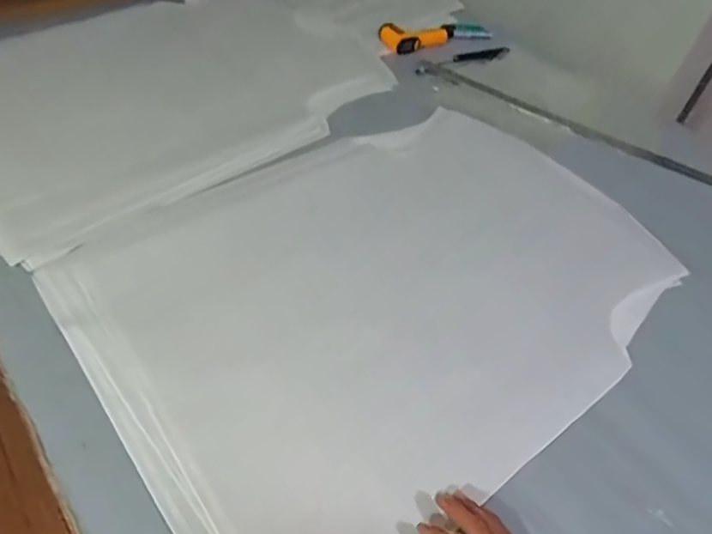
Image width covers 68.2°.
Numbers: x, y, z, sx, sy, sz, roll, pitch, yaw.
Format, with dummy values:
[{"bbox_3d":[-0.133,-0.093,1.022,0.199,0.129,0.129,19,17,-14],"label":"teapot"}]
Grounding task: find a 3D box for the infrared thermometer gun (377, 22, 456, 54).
[{"bbox_3d":[0.147,-0.527,1.196,0.186,0.042,0.094,-7,52,-11],"label":"infrared thermometer gun"}]

